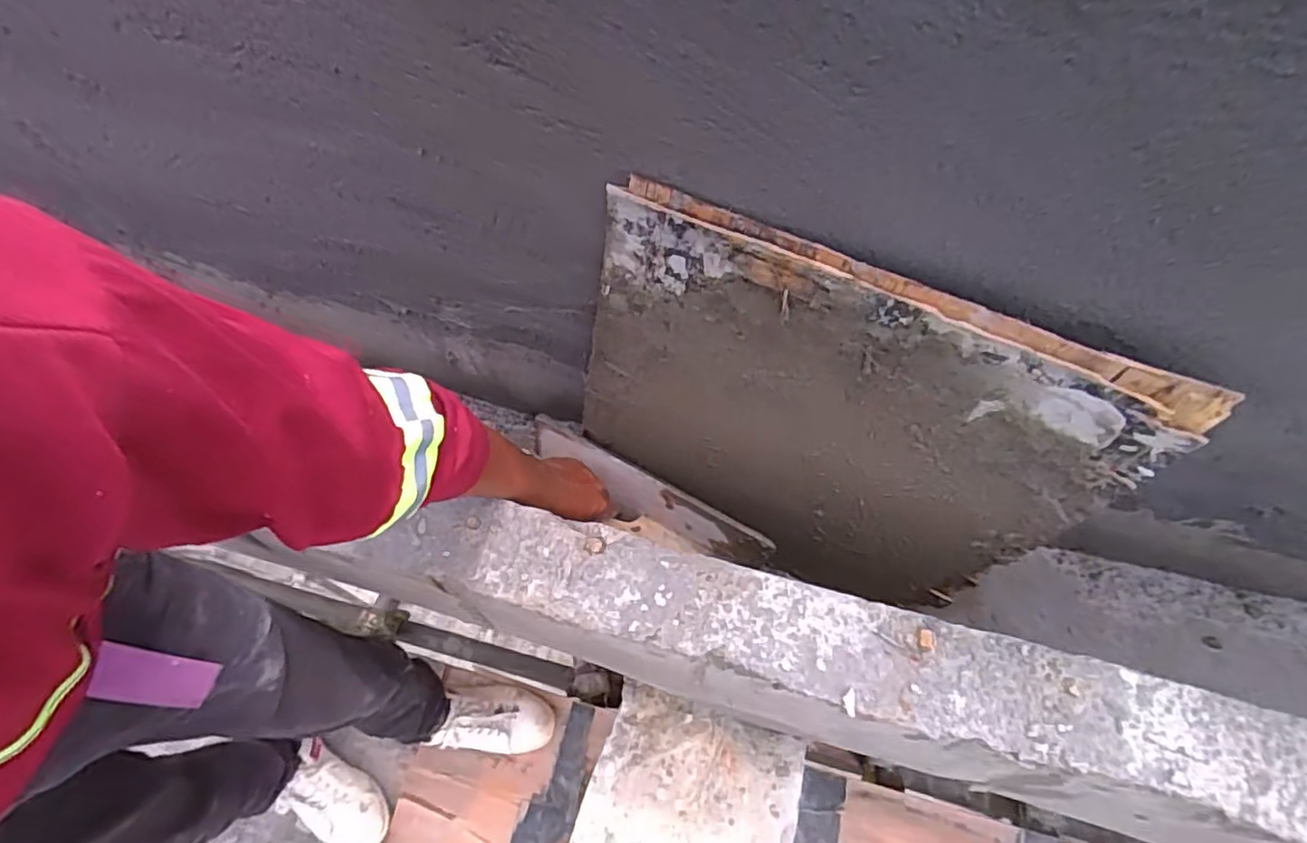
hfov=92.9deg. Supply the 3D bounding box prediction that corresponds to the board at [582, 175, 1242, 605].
[{"bbox_3d":[0.163,0.025,0.643,0.492,0.443,0.014,22,53,4],"label":"board"}]

